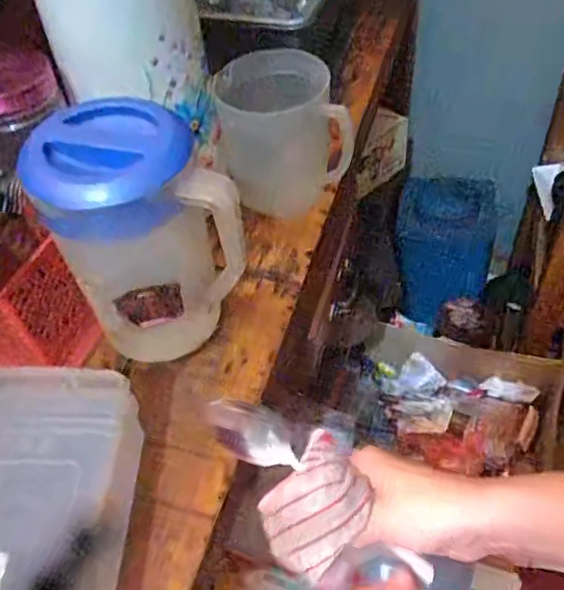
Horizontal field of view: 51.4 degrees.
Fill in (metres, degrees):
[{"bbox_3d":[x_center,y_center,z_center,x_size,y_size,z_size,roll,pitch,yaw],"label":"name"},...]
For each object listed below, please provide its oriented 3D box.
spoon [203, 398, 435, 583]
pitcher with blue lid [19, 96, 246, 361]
[{"bbox_3d":[0.024,0.122,0.372,0.175,0.024,0.031,37,59,0],"label":"spoon"},{"bbox_3d":[-0.113,-0.049,0.530,0.148,0.227,0.105,-14,50,-5],"label":"pitcher with blue lid"}]

